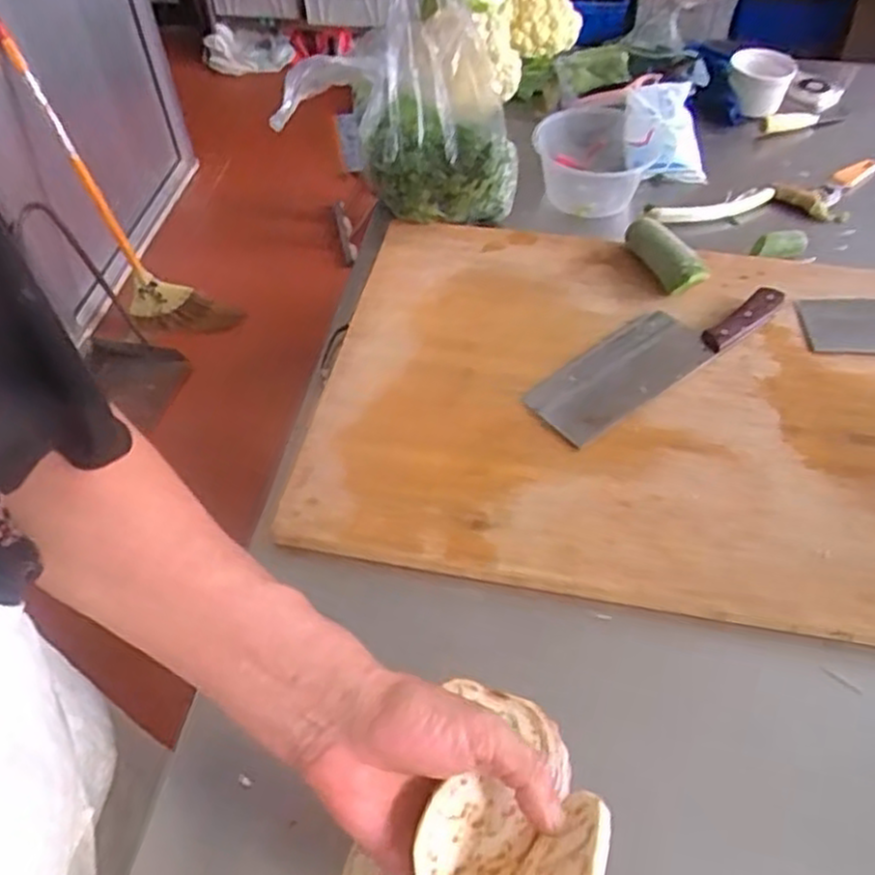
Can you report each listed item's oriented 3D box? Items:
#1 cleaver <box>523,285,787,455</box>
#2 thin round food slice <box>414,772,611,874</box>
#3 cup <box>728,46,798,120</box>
[{"bbox_3d":[0.239,-0.095,0.823,0.315,0.024,0.097,-30,56,-21],"label":"cleaver"},{"bbox_3d":[0.039,0.212,0.382,0.082,0.060,0.089,36,59,29],"label":"thin round food slice"},{"bbox_3d":[0.487,-0.547,1.161,0.073,0.079,0.091,-33,55,-24],"label":"cup"}]

